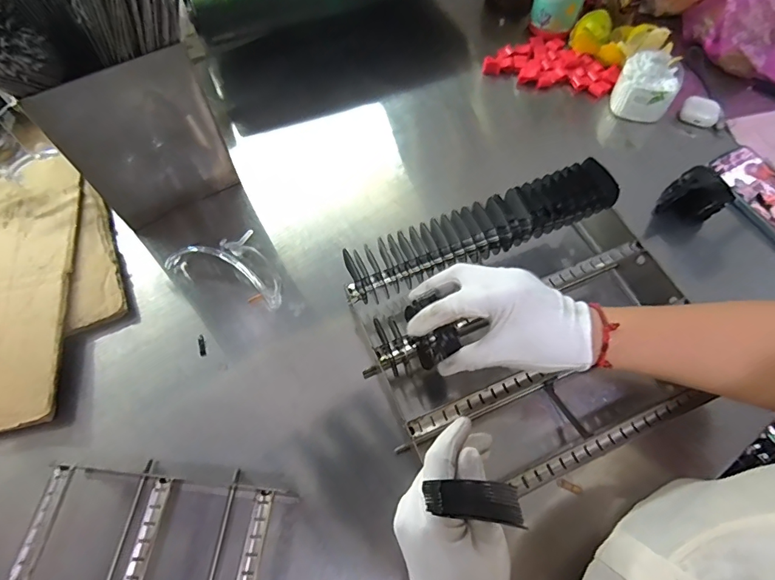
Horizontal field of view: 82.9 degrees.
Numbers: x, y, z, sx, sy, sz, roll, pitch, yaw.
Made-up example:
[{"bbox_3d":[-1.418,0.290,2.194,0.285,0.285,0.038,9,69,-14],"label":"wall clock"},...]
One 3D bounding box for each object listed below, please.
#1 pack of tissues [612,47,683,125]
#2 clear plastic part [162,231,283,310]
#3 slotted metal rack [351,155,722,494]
[{"bbox_3d":[0.368,-0.287,0.629,0.080,0.064,0.086,29,67,13],"label":"pack of tissues"},{"bbox_3d":[-0.181,-0.037,0.513,0.150,0.049,0.069,22,66,10],"label":"clear plastic part"},{"bbox_3d":[0.138,0.030,0.433,0.308,0.096,0.264,-19,66,-9],"label":"slotted metal rack"}]

